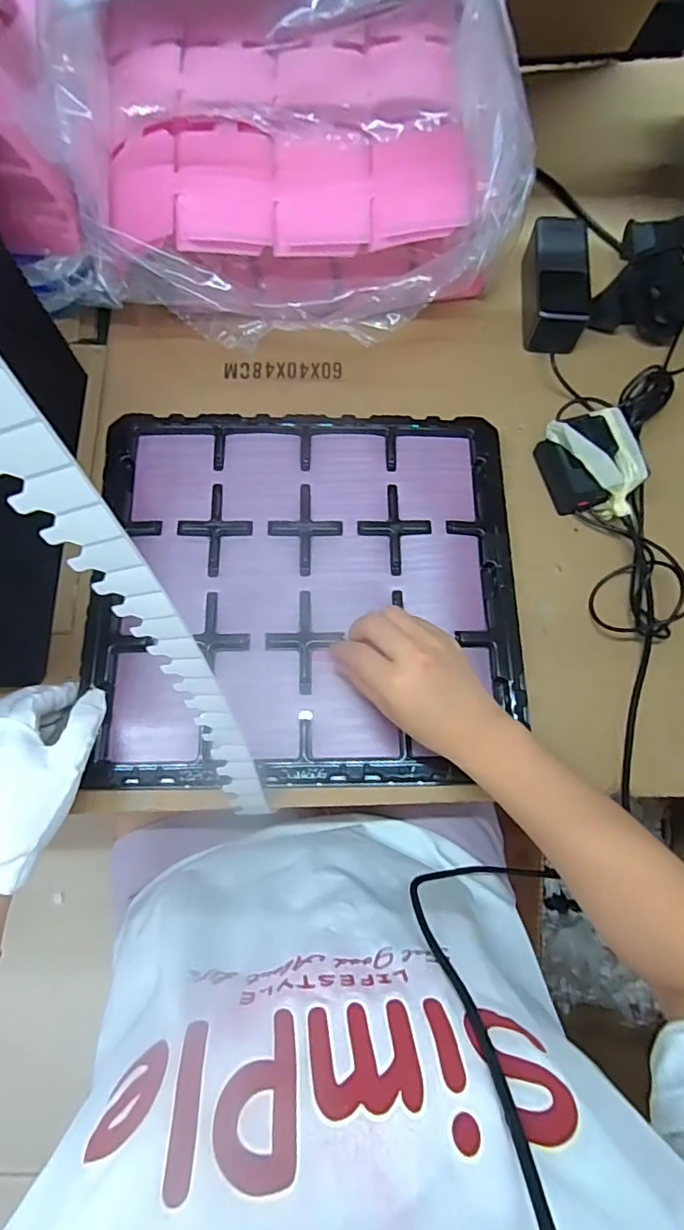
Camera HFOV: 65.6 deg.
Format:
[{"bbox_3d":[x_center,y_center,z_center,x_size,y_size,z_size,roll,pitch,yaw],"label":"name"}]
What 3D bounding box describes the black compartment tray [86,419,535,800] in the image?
[{"bbox_3d":[-0.026,-0.025,0.467,0.365,0.023,0.335,0,75,-1],"label":"black compartment tray"}]

